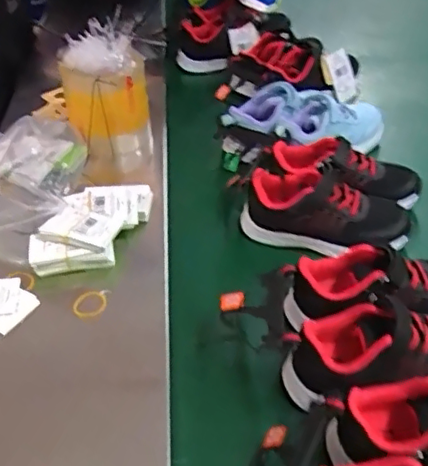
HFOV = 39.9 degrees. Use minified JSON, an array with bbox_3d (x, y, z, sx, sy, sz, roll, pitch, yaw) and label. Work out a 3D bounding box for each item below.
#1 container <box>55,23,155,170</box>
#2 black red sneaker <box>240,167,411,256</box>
[{"bbox_3d":[-0.142,-0.170,0.795,0.112,0.181,0.087,-11,42,-7],"label":"container"},{"bbox_3d":[0.128,-0.019,0.683,0.183,0.091,0.076,7,43,13],"label":"black red sneaker"}]

